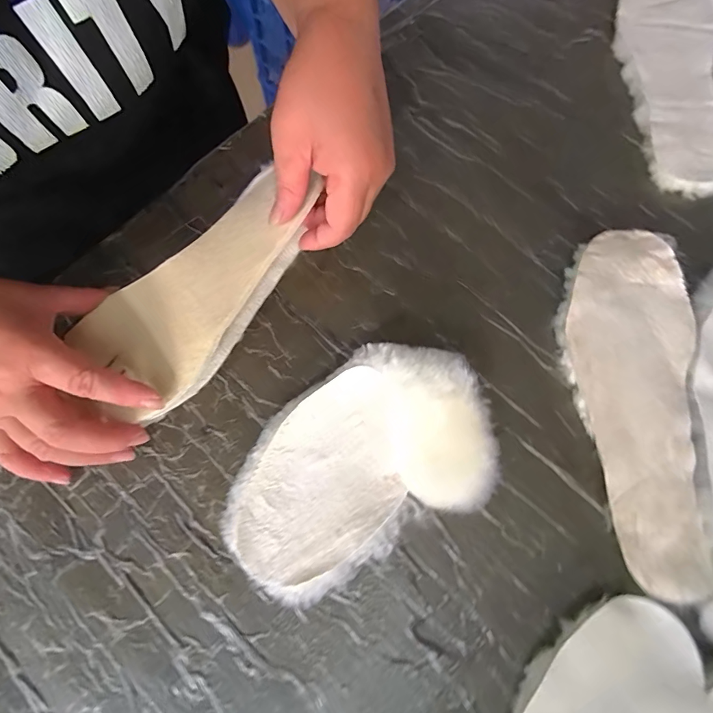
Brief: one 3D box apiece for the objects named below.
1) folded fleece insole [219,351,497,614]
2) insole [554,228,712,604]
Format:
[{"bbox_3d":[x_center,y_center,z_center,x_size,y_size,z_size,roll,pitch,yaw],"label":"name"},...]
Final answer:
[{"bbox_3d":[0.001,0.067,0.263,0.177,0.051,0.114,-26,75,-7],"label":"folded fleece insole"},{"bbox_3d":[0.194,0.026,0.293,0.089,0.015,0.251,6,75,2],"label":"insole"}]

